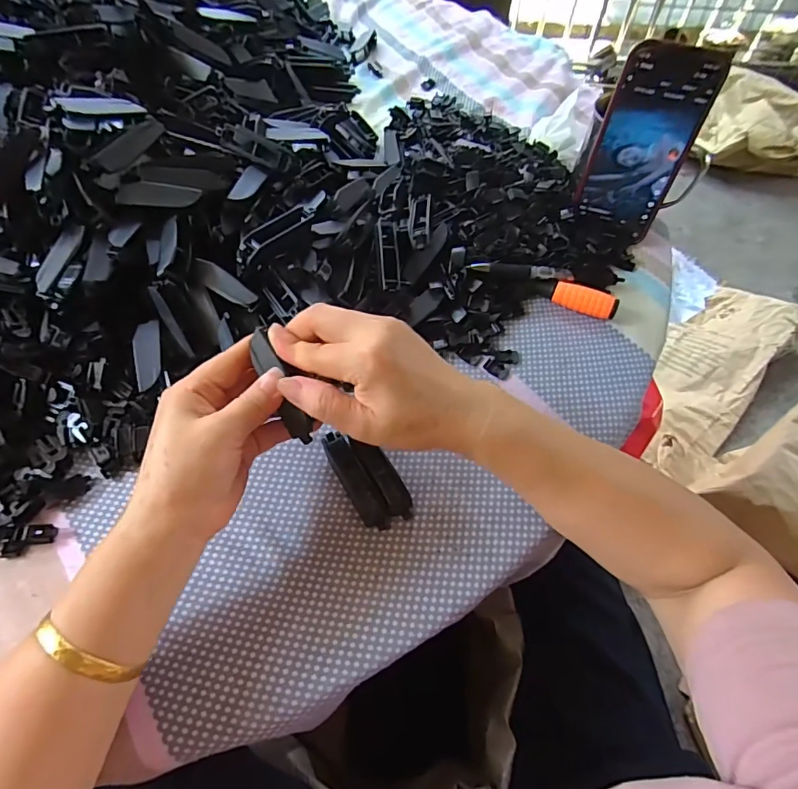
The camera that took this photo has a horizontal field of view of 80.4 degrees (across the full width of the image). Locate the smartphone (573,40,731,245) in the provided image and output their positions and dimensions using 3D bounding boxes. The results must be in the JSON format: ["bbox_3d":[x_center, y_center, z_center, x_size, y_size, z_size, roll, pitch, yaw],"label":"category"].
[{"bbox_3d":[0.211,-0.212,0.414,0.080,0.152,0.012,17,46,13],"label":"smartphone"}]

